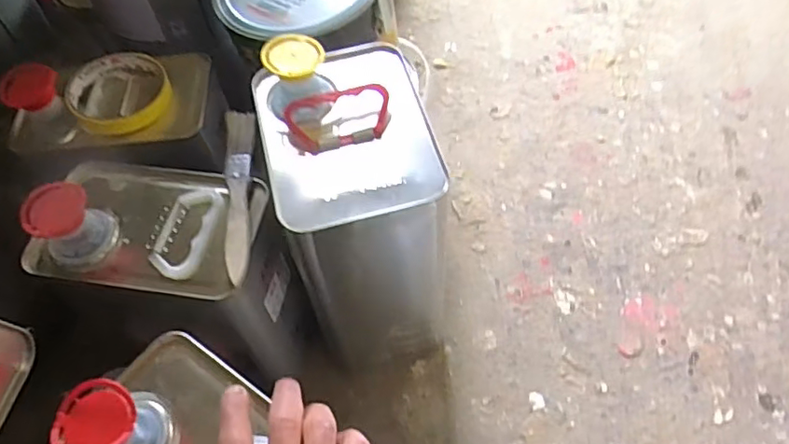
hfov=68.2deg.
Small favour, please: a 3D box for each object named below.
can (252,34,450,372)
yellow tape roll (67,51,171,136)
[{"bbox_3d":[-0.029,0.010,0.537,0.115,0.342,0.154,-15,58,-5],"label":"can"},{"bbox_3d":[-0.242,-0.115,0.516,0.083,0.025,0.093,-29,60,-13],"label":"yellow tape roll"}]

